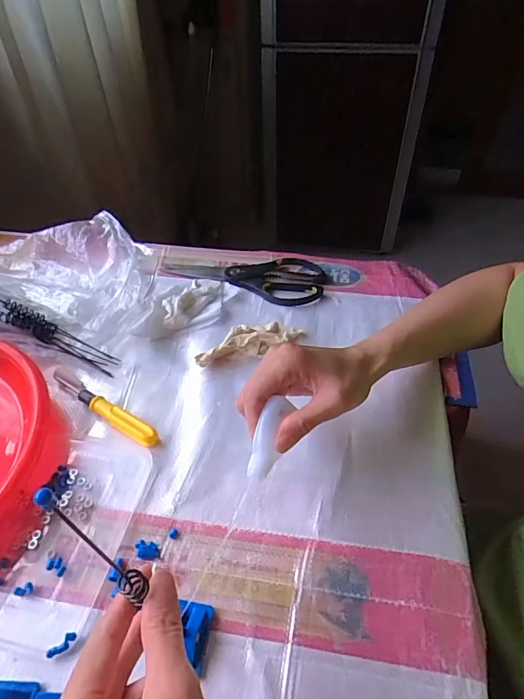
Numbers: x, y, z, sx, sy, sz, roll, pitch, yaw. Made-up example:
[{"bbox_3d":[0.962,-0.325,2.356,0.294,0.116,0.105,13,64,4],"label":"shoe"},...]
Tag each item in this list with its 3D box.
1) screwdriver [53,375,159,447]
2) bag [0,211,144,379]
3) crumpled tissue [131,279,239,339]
[{"bbox_3d":[-0.161,0.059,0.439,0.142,0.015,0.016,25,52,24],"label":"screwdriver"},{"bbox_3d":[-0.287,-0.081,0.513,0.274,0.105,0.202,-2,46,0],"label":"bag"},{"bbox_3d":[-0.094,-0.056,0.540,0.133,0.021,0.076,-21,49,-17],"label":"crumpled tissue"}]

